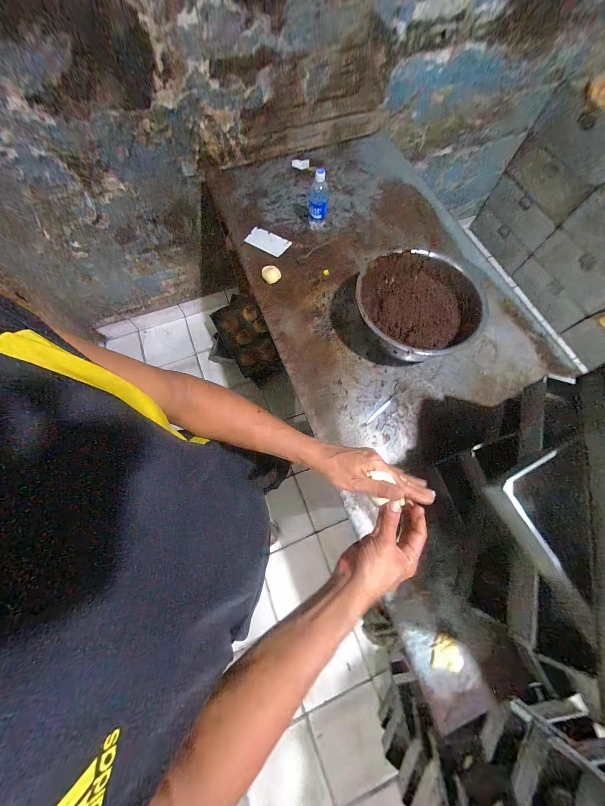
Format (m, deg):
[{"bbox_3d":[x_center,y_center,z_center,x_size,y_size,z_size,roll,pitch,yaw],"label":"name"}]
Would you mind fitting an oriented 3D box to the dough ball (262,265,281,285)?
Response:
[{"bbox_3d":[-0.100,-0.429,0.862,0.063,0.040,0.056,24,71,7],"label":"dough ball"}]

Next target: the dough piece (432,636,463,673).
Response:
[{"bbox_3d":[0.300,0.519,0.539,0.057,0.010,0.057,9,70,1],"label":"dough piece"}]

